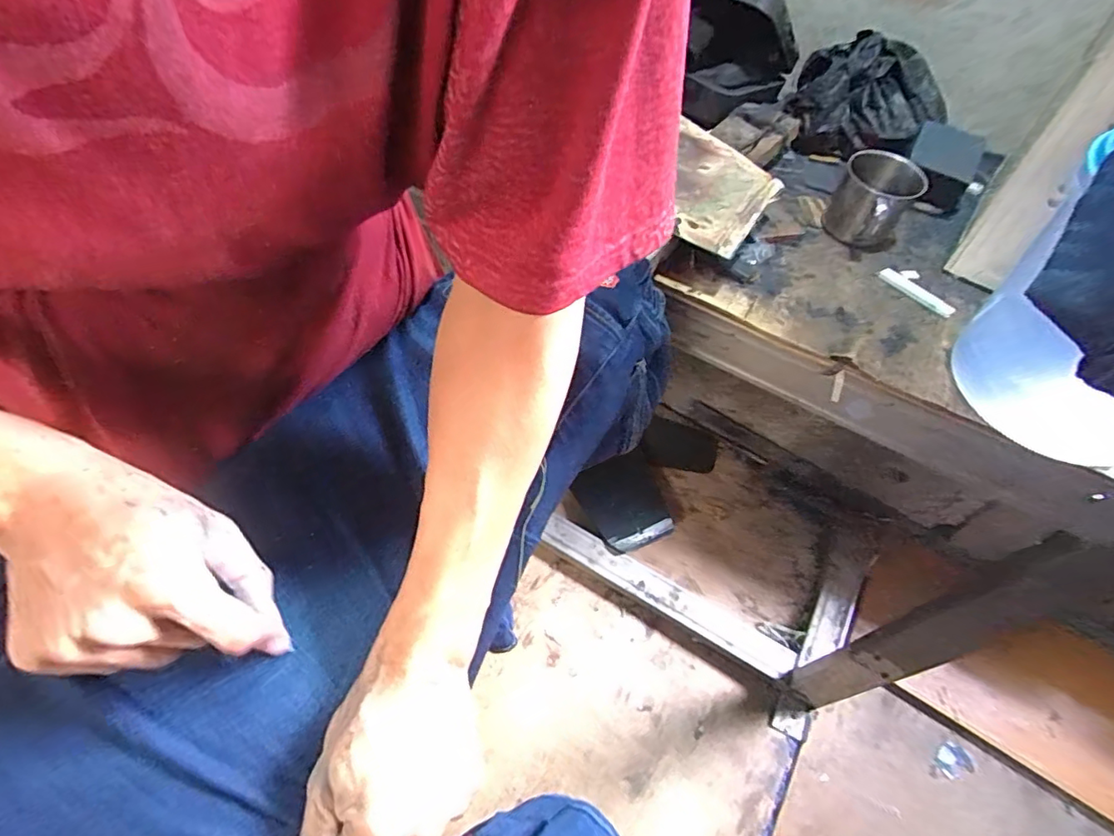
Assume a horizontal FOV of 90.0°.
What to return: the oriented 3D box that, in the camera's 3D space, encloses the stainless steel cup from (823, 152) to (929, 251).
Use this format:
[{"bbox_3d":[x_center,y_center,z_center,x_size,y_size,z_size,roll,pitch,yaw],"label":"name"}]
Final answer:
[{"bbox_3d":[0.328,-0.219,0.585,0.078,0.084,0.070,26,56,15],"label":"stainless steel cup"}]

